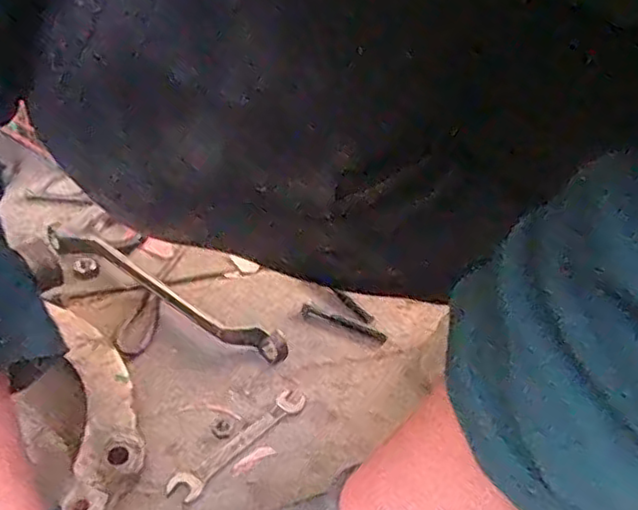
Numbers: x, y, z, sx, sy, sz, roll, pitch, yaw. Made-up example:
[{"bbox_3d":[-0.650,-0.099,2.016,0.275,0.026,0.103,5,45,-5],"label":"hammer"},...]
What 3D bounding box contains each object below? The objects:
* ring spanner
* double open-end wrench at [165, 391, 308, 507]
[{"bbox_3d":[-0.176,0.031,0.708,0.337,0.029,0.032,25,43,24],"label":"ring spanner"},{"bbox_3d":[-0.070,0.164,0.577,0.027,0.004,0.143,31,46,30],"label":"double open-end wrench"}]

